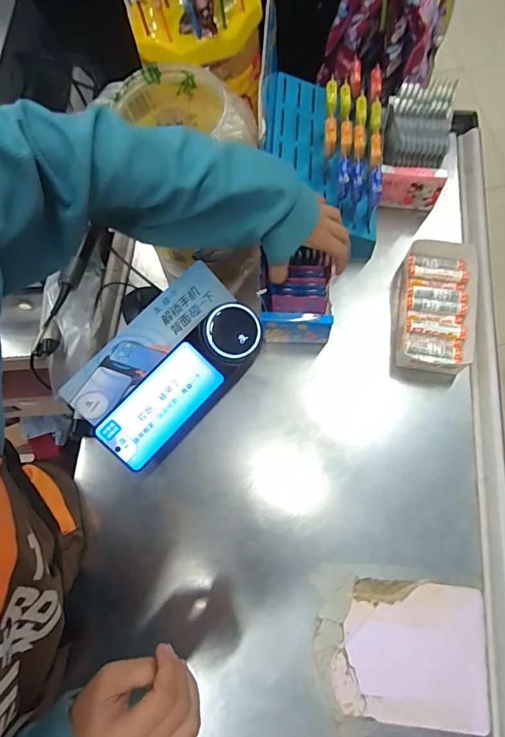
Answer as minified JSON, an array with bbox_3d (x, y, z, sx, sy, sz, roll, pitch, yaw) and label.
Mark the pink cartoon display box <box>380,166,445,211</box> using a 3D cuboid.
[{"bbox_3d":[0.226,-0.261,0.633,0.089,0.070,0.014,7,72,6],"label":"pink cartoon display box"}]

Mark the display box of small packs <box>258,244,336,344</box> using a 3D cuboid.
[{"bbox_3d":[0.054,-0.085,0.558,0.090,0.112,0.071,1,70,0],"label":"display box of small packs"}]

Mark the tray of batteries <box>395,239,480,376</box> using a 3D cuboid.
[{"bbox_3d":[0.250,-0.082,0.597,0.104,0.054,0.183,7,71,5],"label":"tray of batteries"}]

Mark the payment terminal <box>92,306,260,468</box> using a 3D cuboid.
[{"bbox_3d":[-0.079,0.020,0.539,0.232,0.034,0.085,-44,92,-12],"label":"payment terminal"}]

